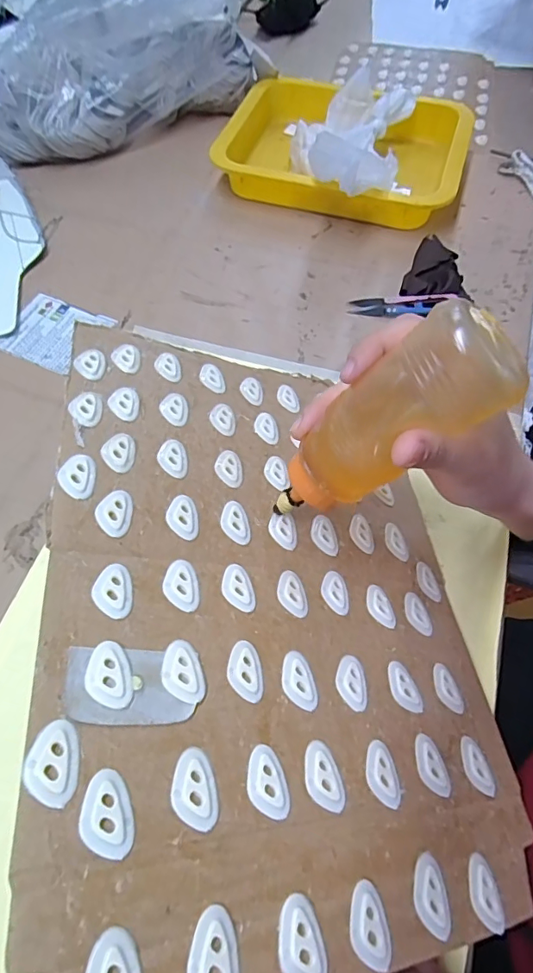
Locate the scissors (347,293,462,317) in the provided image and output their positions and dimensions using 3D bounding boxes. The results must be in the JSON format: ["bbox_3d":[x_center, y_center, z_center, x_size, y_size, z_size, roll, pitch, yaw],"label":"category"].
[{"bbox_3d":[0.127,-0.168,0.448,0.097,0.009,0.021,-3,63,-2],"label":"scissors"}]

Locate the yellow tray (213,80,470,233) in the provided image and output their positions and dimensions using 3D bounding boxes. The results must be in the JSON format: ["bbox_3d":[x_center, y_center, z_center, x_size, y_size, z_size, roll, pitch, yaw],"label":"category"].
[{"bbox_3d":[0.087,-0.368,0.532,0.246,0.047,0.194,18,64,8],"label":"yellow tray"}]

